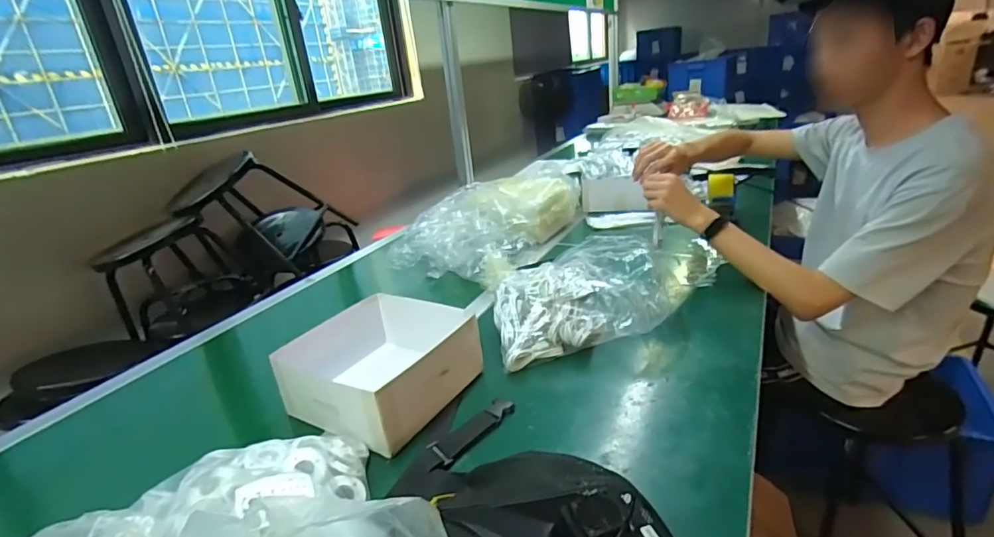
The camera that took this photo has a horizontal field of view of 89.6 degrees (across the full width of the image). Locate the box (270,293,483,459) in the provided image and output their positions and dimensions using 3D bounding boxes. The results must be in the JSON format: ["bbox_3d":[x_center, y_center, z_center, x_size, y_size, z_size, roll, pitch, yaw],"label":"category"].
[{"bbox_3d":[-0.163,0.131,0.706,0.217,0.085,0.225,9,27,33],"label":"box"}]

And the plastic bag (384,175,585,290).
[{"bbox_3d":[-0.009,-0.127,1.217,0.287,0.138,0.488,4,25,25],"label":"plastic bag"}]

